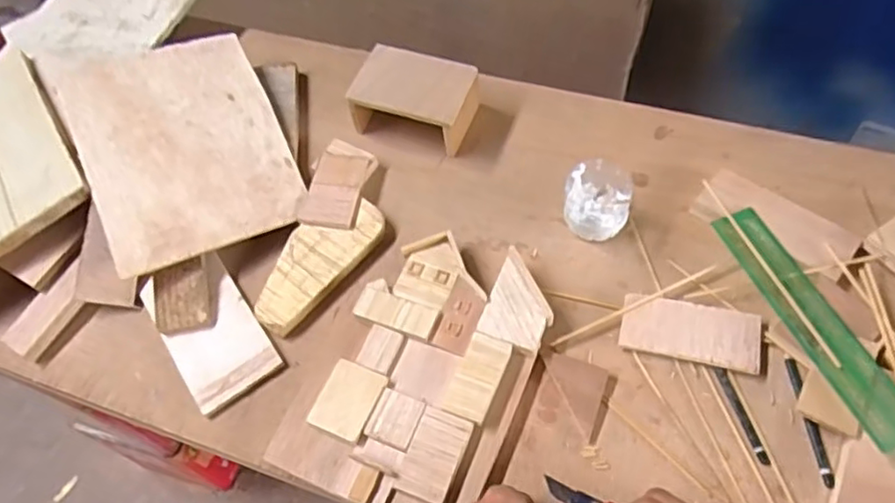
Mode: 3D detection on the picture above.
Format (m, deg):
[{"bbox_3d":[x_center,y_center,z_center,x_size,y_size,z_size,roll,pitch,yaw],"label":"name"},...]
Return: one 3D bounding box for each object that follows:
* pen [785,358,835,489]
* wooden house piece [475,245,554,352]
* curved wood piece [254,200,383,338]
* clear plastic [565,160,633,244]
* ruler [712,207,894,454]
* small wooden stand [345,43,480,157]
[{"bbox_3d":[0.322,0.149,0.572,0.012,0.010,0.113,-5,58,1],"label":"pen"},{"bbox_3d":[0.074,0.053,0.639,0.063,0.034,0.093,18,61,15],"label":"wooden house piece"},{"bbox_3d":[-0.140,0.008,0.688,0.078,0.016,0.166,37,67,24],"label":"curved wood piece"},{"bbox_3d":[0.158,-0.050,0.687,0.069,0.056,0.073,13,60,12],"label":"clear plastic"},{"bbox_3d":[0.335,0.063,0.598,0.046,0.011,0.249,-22,58,-4],"label":"ruler"},{"bbox_3d":[-0.037,-0.178,0.771,0.136,0.071,0.097,17,61,15],"label":"small wooden stand"}]

